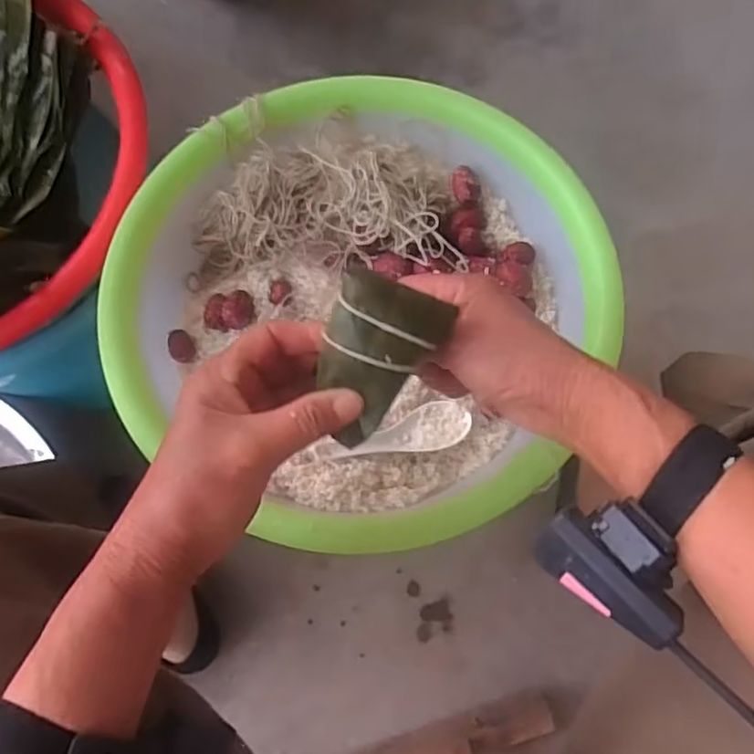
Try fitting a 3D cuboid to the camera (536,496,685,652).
[{"bbox_3d":[0.117,0.085,0.299,0.067,0.034,0.049,45,114,24],"label":"camera"}]

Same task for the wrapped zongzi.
[{"bbox_3d":[-0.007,-0.013,0.325,0.054,0.040,0.079,33,100,-8],"label":"wrapped zongzi"}]

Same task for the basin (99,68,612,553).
[{"bbox_3d":[-0.009,-0.065,0.489,0.348,0.095,0.348,0,73,1],"label":"basin"}]

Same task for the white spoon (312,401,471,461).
[{"bbox_3d":[0.012,0.046,0.485,0.122,0.016,0.036,-12,73,-19],"label":"white spoon"}]

